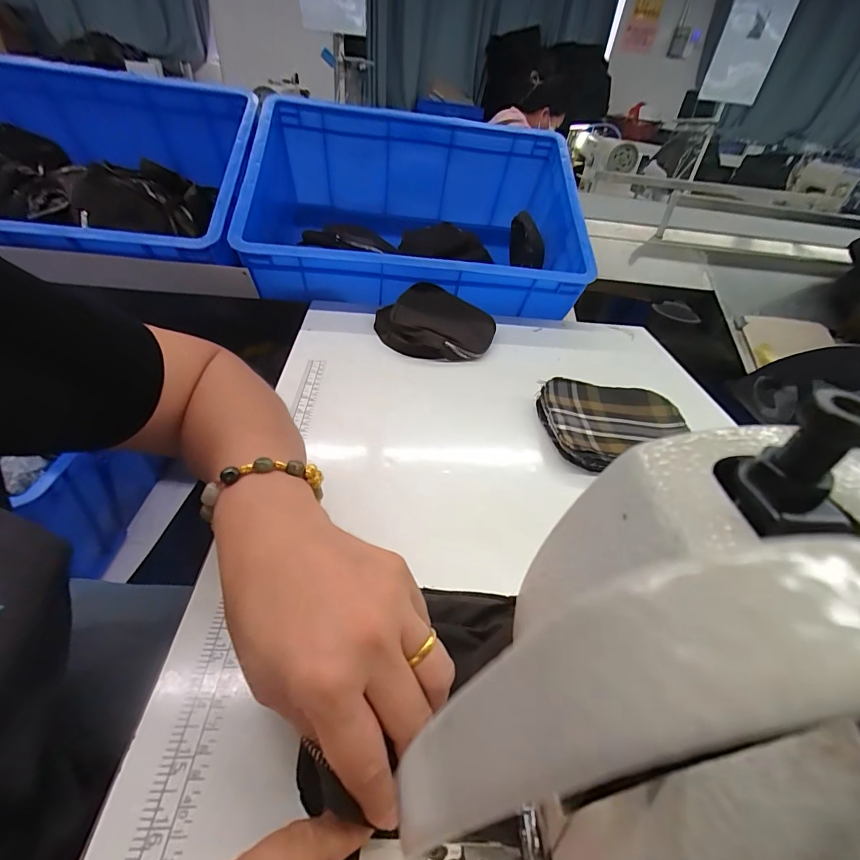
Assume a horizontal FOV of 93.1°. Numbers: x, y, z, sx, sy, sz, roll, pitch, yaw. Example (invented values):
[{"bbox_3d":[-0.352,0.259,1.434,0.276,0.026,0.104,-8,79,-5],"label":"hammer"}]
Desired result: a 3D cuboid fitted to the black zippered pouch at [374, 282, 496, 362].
[{"bbox_3d":[0.007,-0.149,0.570,0.160,0.051,0.137,11,40,4],"label":"black zippered pouch"}]

